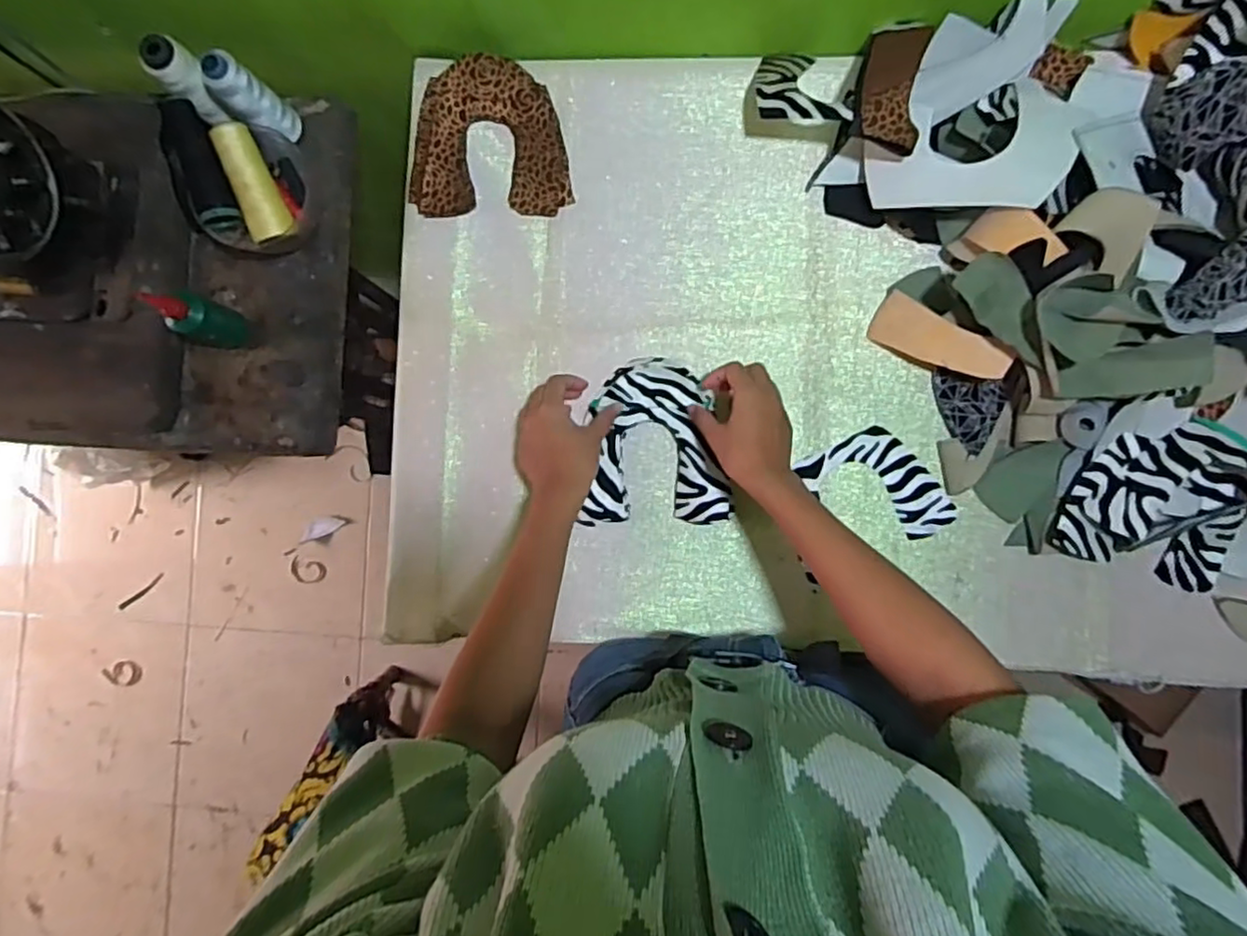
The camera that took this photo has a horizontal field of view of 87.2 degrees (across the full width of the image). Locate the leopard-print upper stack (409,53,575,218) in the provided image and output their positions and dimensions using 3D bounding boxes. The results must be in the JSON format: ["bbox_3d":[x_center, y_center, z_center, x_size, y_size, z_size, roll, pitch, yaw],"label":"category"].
[{"bbox_3d":[-0.140,-0.340,0.678,0.160,0.034,0.151,-2,88,5],"label":"leopard-print upper stack"}]

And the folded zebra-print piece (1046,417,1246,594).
[{"bbox_3d":[0.495,0.028,0.597,0.156,0.065,0.144,16,89,5],"label":"folded zebra-print piece"}]

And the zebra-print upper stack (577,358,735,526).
[{"bbox_3d":[0.028,-0.025,0.654,0.141,0.018,0.166,-7,88,4],"label":"zebra-print upper stack"}]

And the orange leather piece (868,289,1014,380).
[{"bbox_3d":[0.299,-0.118,0.624,0.127,0.008,0.048,39,123,25],"label":"orange leather piece"}]

